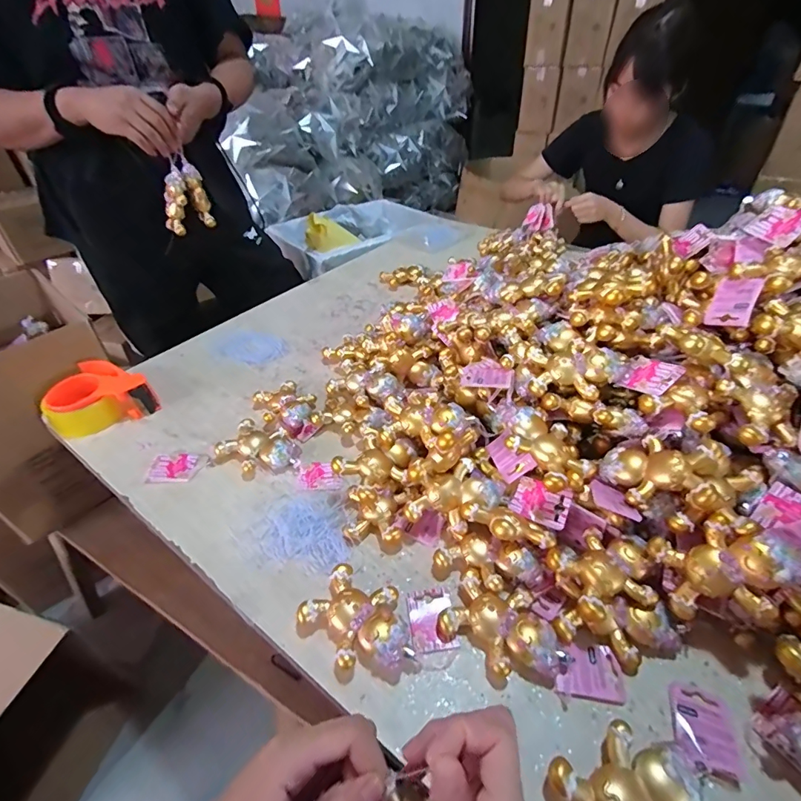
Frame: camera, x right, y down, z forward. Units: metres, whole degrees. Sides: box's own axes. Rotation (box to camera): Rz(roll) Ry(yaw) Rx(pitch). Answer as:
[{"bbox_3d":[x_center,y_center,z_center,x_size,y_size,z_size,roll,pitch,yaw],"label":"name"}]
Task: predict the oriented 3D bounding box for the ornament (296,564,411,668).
[{"bbox_3d":[-0.038,0.214,0.423,0.105,0.030,0.079,25,46,28],"label":"ornament"}]

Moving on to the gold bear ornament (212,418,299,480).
[{"bbox_3d":[-0.193,0.071,0.599,0.107,0.031,0.076,21,44,24],"label":"gold bear ornament"}]

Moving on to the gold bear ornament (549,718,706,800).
[{"bbox_3d":[0.173,0.295,0.321,0.109,0.032,0.082,-8,40,-8],"label":"gold bear ornament"}]

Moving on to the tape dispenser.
[{"bbox_3d":[-0.465,0.001,0.660,0.141,0.057,0.116,20,44,23],"label":"tape dispenser"}]

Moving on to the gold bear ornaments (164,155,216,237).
[{"bbox_3d":[-0.411,-0.382,0.825,0.085,0.114,0.039,-17,42,-19],"label":"gold bear ornaments"}]

